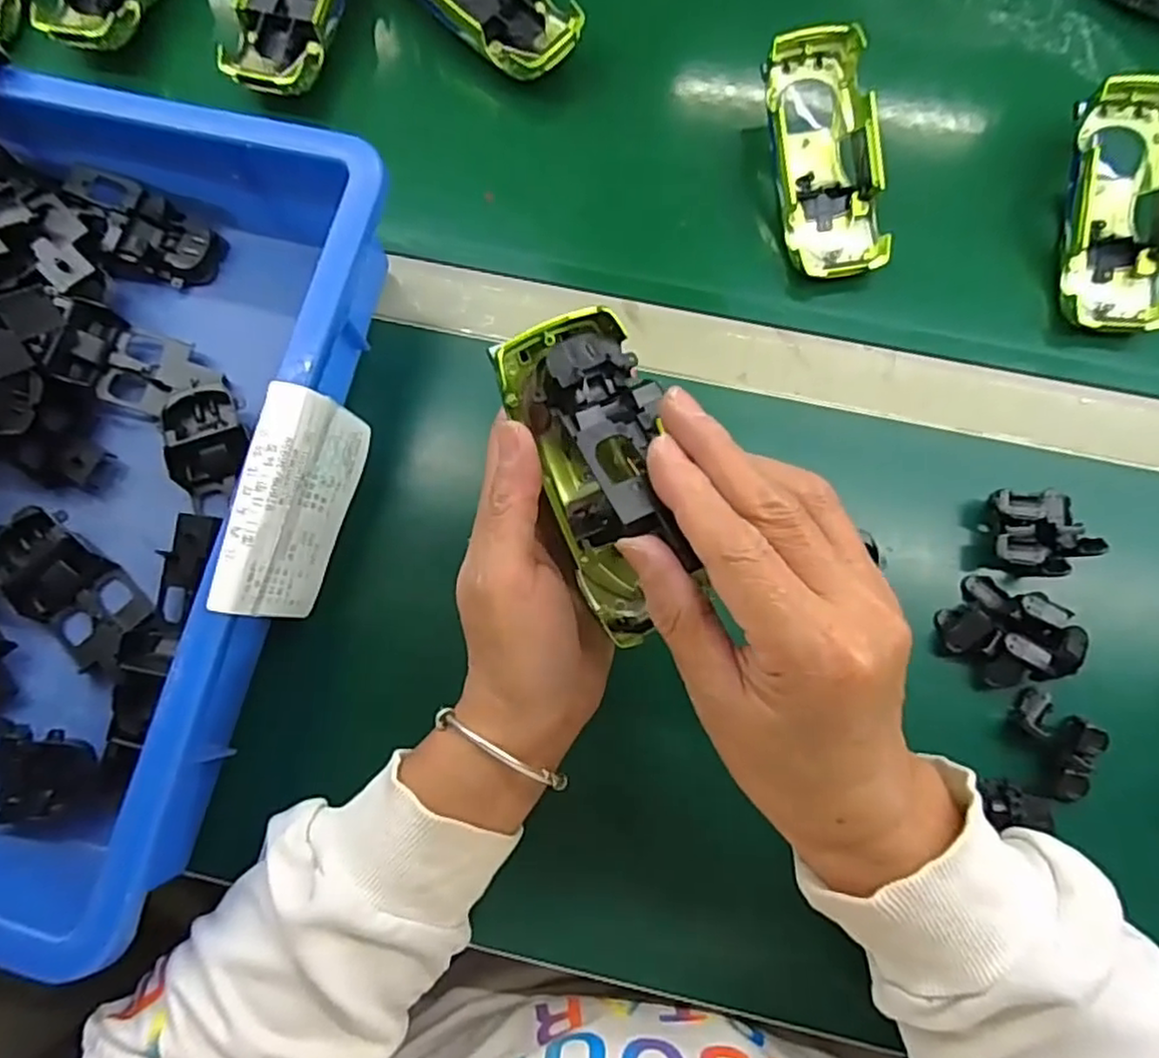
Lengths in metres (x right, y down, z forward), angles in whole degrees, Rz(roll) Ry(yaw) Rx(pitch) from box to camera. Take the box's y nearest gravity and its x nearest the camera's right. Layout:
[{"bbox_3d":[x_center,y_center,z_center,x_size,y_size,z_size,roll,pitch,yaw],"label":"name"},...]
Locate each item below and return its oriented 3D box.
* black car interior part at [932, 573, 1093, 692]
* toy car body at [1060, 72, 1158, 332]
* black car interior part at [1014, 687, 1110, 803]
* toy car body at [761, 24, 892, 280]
[{"bbox_3d":[0.213,0.053,0.331,0.062,0.024,0.047,30,79,7],"label":"black car interior part"},{"bbox_3d":[0.300,-0.179,0.378,0.055,0.034,0.137,6,92,2],"label":"toy car body"},{"bbox_3d":[0.229,0.101,0.319,0.047,0.016,0.036,43,81,9],"label":"black car interior part"},{"bbox_3d":[0.138,-0.209,0.389,0.056,0.031,0.132,-8,91,-1],"label":"toy car body"}]

